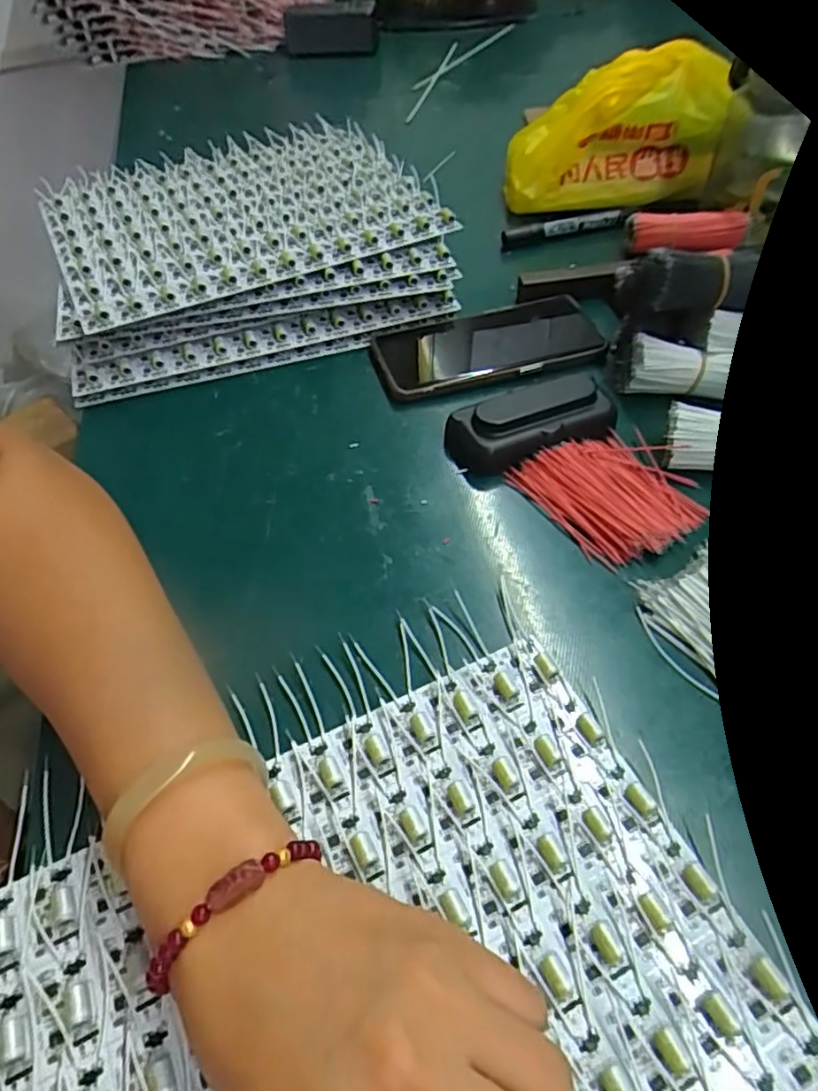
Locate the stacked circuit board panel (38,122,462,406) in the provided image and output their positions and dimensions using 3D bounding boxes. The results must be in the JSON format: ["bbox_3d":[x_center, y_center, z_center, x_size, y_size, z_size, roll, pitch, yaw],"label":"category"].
[{"bbox_3d":[-0.140,-0.261,0.548,0.308,0.061,0.293,-16,53,-11],"label":"stacked circuit board panel"}]

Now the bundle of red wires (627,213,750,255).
[{"bbox_3d":[0.227,-0.259,0.521,0.088,0.031,0.016,13,53,12],"label":"bundle of red wires"}]

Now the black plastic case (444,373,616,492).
[{"bbox_3d":[0.079,-0.075,0.401,0.105,0.029,0.046,-14,53,-9],"label":"black plastic case"}]

